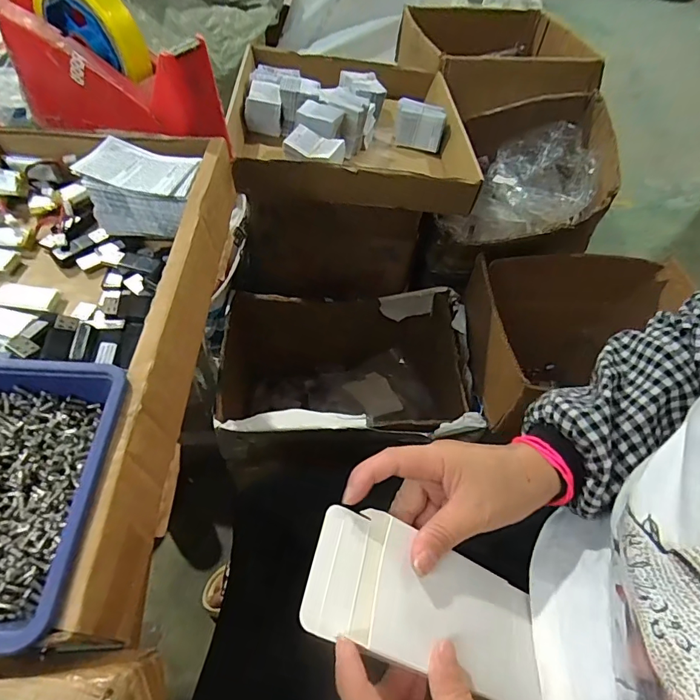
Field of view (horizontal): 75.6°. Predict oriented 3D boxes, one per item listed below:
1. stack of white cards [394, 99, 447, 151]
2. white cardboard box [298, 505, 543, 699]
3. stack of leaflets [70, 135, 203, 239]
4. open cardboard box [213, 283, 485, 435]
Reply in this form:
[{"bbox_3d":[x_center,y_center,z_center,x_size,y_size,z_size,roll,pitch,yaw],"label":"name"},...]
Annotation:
[{"bbox_3d":[0.117,-0.379,0.762,0.084,0.052,0.063,14,55,5],"label":"stack of white cards"},{"bbox_3d":[0.052,0.154,0.272,0.160,0.022,0.070,28,54,-11],"label":"white cardboard box"},{"bbox_3d":[-0.157,-0.125,0.349,0.077,0.043,0.058,5,55,-2],"label":"stack of leaflets"},{"bbox_3d":[-0.021,0.078,0.912,0.458,0.310,0.281,2,55,-4],"label":"open cardboard box"}]

